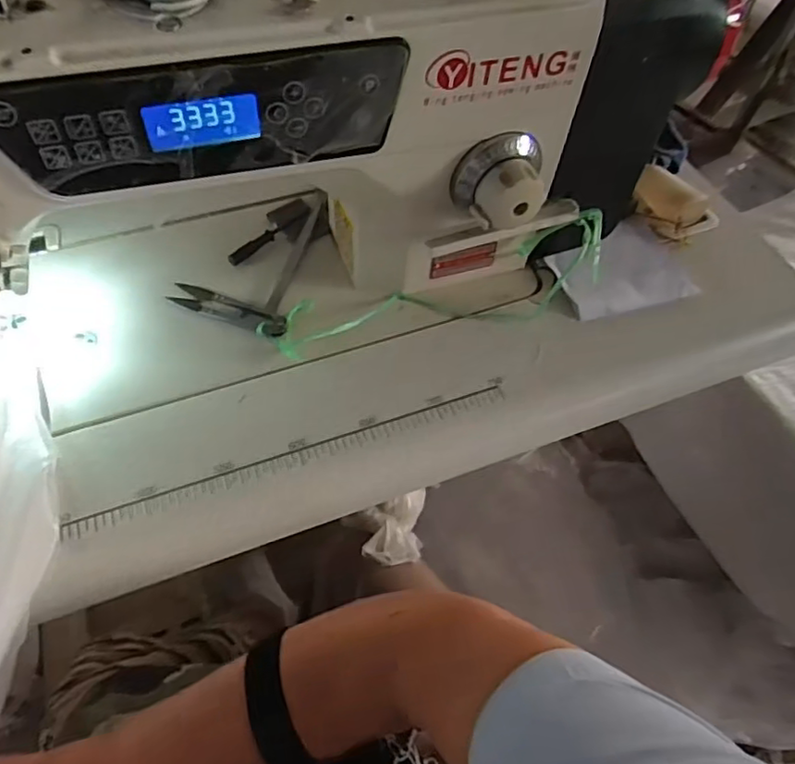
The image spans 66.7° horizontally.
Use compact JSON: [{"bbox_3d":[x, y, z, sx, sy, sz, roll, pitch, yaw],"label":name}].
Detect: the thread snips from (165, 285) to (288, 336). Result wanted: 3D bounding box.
[{"bbox_3d":[-0.130,-0.056,0.467,0.098,0.008,0.021,20,58,9],"label":"thread snips"}]

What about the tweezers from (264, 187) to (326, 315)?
[{"bbox_3d":[-0.082,-0.111,0.503,0.012,0.012,0.135,14,57,6],"label":"tweezers"}]

